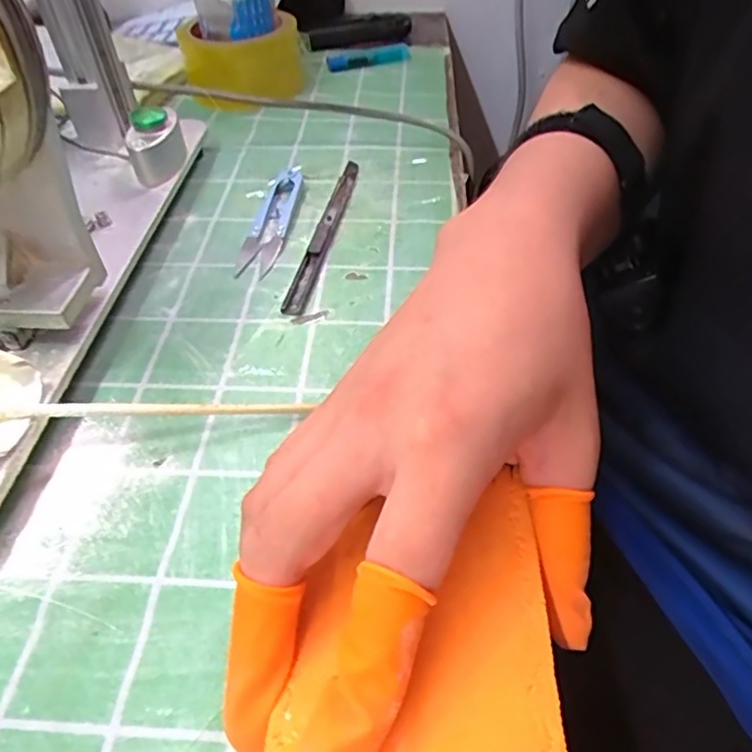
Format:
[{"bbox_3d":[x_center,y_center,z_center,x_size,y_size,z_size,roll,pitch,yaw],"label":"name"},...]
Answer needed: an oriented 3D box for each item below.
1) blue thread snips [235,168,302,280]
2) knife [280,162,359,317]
[{"bbox_3d":[-0.065,-0.099,0.371,0.023,0.009,0.106,4,47,6],"label":"blue thread snips"},{"bbox_3d":[-0.031,-0.093,0.365,0.012,0.008,0.158,8,48,9],"label":"knife"}]

